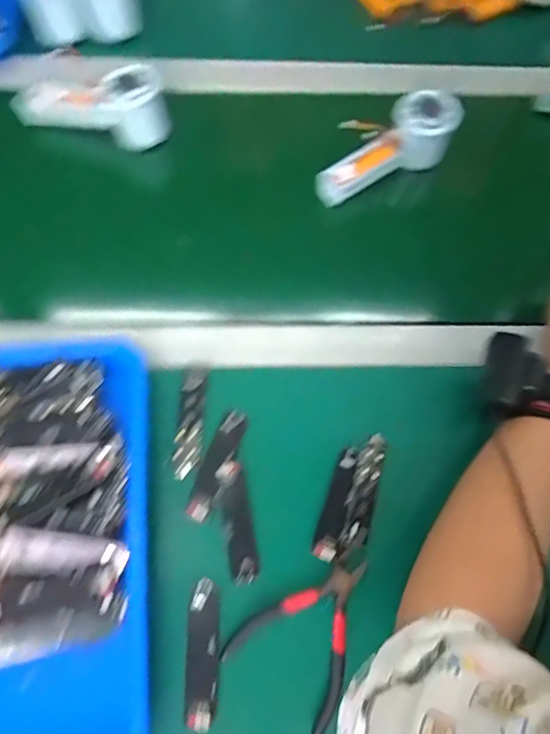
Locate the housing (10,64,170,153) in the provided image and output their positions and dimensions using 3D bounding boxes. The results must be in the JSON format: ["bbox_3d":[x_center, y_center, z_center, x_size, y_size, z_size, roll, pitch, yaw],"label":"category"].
[{"bbox_3d":[-0.197,-0.275,0.520,0.165,0.071,0.046,4,70,3],"label":"housing"}]

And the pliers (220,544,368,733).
[{"bbox_3d":[0.028,0.197,0.376,0.085,0.013,0.115,32,74,12],"label":"pliers"}]

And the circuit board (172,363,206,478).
[{"bbox_3d":[-0.074,0.047,0.426,0.021,0.014,0.095,2,70,3],"label":"circuit board"}]

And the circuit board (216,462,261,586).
[{"bbox_3d":[-0.031,0.125,0.399,0.023,0.014,0.093,-12,70,-2],"label":"circuit board"}]

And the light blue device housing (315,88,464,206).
[{"bbox_3d":[0.116,-0.235,0.522,0.166,0.070,0.053,-24,71,-7],"label":"light blue device housing"}]

